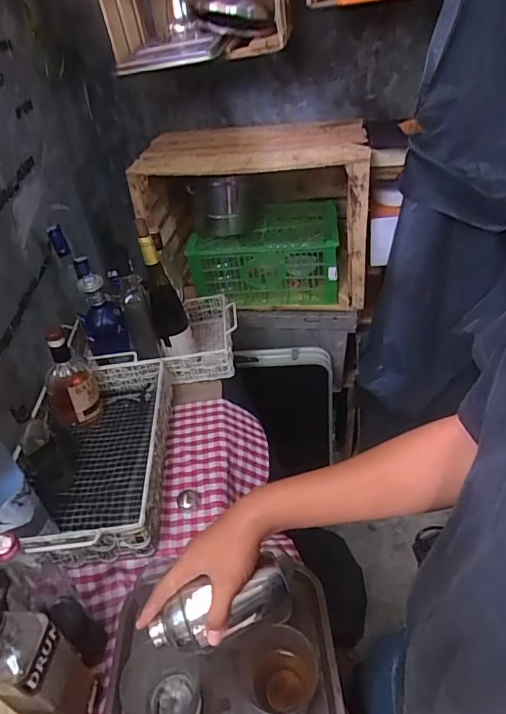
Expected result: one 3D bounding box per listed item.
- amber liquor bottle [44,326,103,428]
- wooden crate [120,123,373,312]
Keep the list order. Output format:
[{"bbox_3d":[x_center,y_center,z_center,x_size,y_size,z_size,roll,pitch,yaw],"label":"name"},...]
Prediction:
[{"bbox_3d":[-0.366,0.043,0.920,0.093,0.229,0.076,-25,41,-21],"label":"amber liquor bottle"},{"bbox_3d":[0.021,-0.397,1.337,0.572,0.423,0.352,0,38,10],"label":"wooden crate"}]

